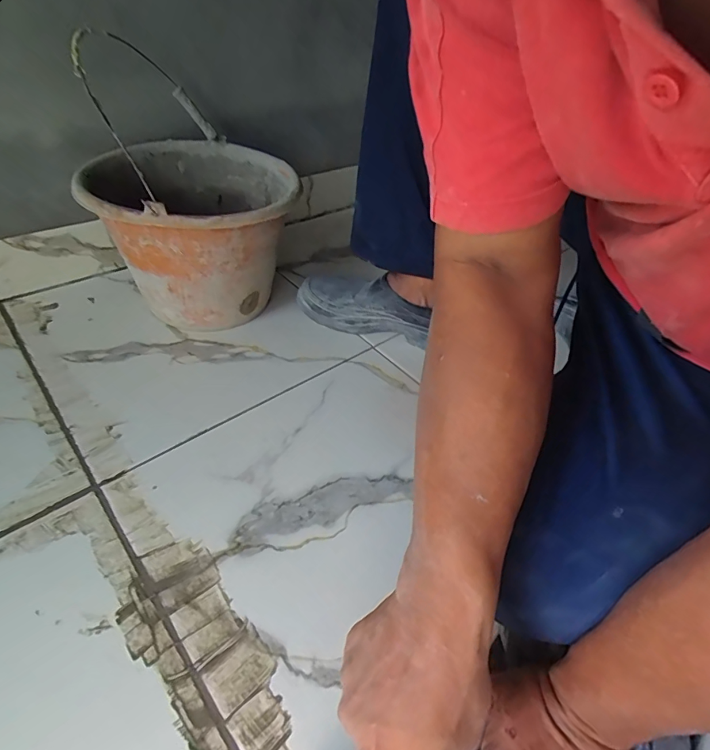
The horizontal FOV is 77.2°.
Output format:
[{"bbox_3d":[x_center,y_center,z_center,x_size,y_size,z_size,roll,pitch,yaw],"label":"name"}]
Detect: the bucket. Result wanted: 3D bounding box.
[{"bbox_3d":[-0.220,-0.233,0.624,0.253,0.310,0.257,4,43,-4],"label":"bucket"}]

